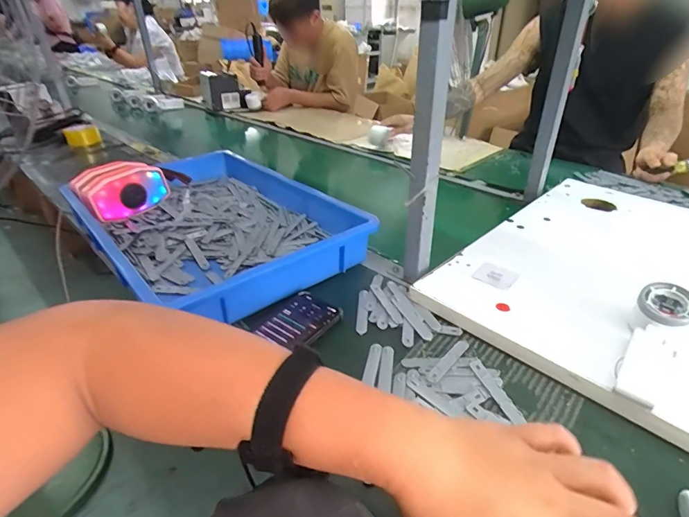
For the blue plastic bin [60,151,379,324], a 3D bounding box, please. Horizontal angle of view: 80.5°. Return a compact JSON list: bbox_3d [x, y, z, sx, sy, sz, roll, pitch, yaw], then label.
[{"bbox_3d":[-0.251,-0.073,0.769,0.379,0.078,0.558,-29,41,-36],"label":"blue plastic bin"}]

